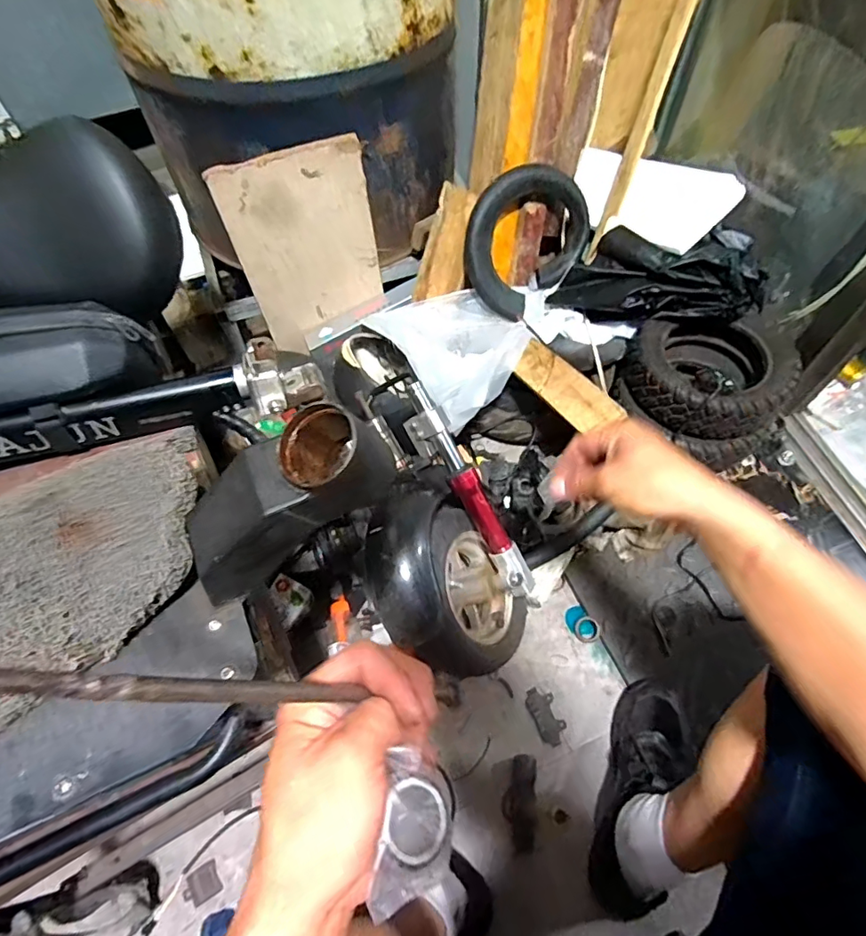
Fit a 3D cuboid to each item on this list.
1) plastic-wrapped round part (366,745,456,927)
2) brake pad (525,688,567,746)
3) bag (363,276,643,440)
[{"bbox_3d":[-0.009,0.195,0.281,0.044,0.017,0.069,29,63,-27],"label":"plastic-wrapped round part"},{"bbox_3d":[0.175,0.381,0.808,0.042,0.016,0.081,-18,60,-10],"label":"brake pad"},{"bbox_3d":[0.111,-0.252,0.930,0.367,0.097,0.302,-34,64,-18],"label":"bag"}]

